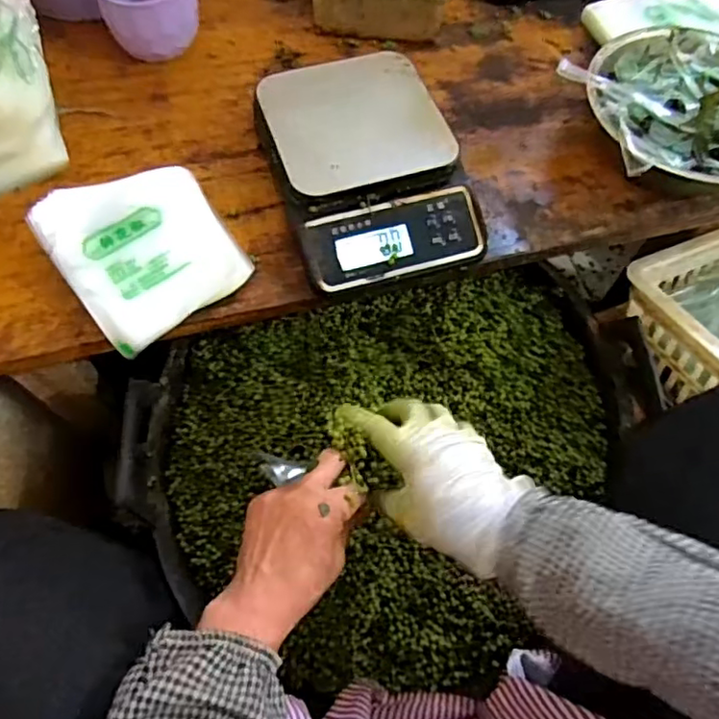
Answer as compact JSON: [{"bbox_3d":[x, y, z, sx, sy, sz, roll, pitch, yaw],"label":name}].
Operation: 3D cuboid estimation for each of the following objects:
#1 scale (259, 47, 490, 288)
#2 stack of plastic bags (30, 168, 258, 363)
[{"bbox_3d":[0.005,-0.163,0.520,0.150,0.053,0.208,-16,67,-11],"label":"scale"},{"bbox_3d":[-0.168,-0.089,0.493,0.132,0.038,0.152,-35,71,-18],"label":"stack of plastic bags"}]

